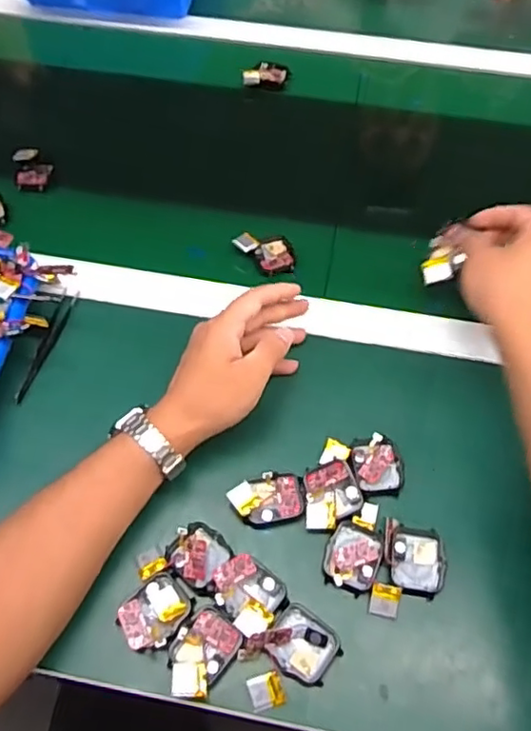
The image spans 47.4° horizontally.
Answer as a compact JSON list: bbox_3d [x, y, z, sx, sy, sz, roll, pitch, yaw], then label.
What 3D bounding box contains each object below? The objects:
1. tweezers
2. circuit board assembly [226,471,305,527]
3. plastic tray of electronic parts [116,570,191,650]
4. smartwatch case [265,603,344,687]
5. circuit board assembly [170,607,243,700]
[{"bbox_3d":[-0.190,-0.020,0.527,0.015,0.007,0.118,10,59,6],"label":"tweezers"},{"bbox_3d":[0.001,0.099,0.452,0.053,0.016,0.035,-12,60,-7],"label":"circuit board assembly"},{"bbox_3d":[-0.075,0.167,0.411,0.038,0.007,0.048,37,65,20],"label":"plastic tray of electronic parts"},{"bbox_3d":[0.025,0.185,0.402,0.045,0.014,0.040,34,64,18],"label":"smartwatch case"},{"bbox_3d":[-0.042,0.189,0.398,0.036,0.013,0.054,31,63,17],"label":"circuit board assembly"}]

